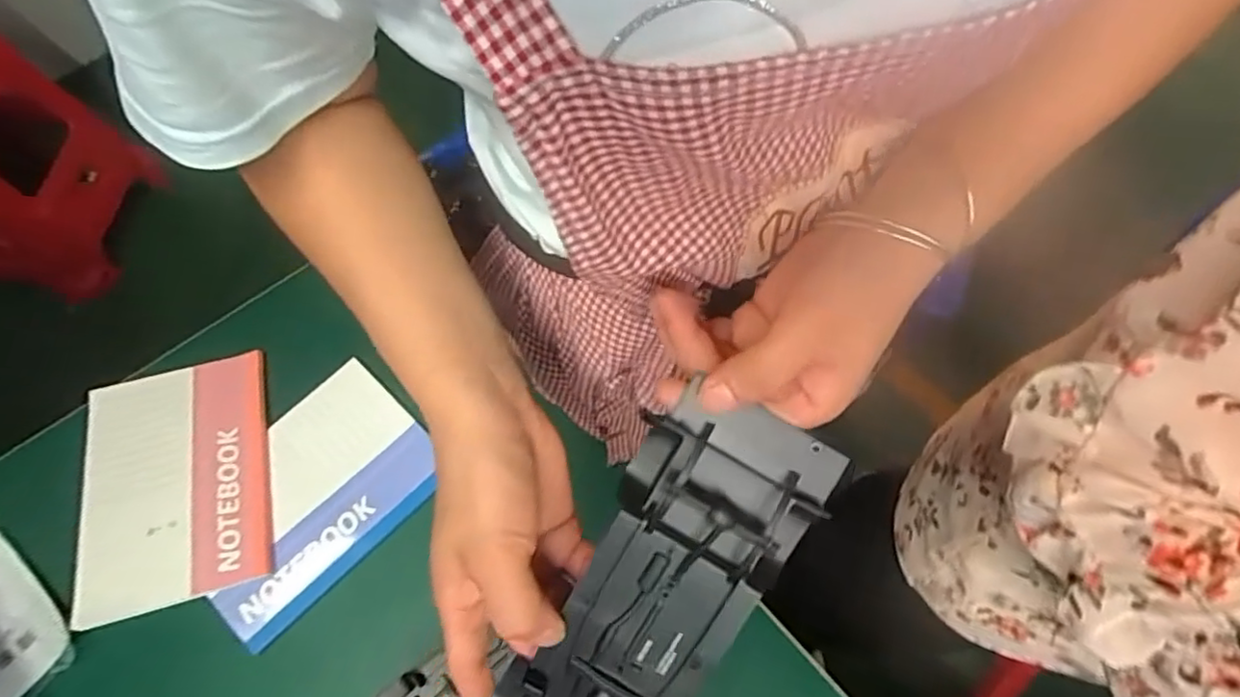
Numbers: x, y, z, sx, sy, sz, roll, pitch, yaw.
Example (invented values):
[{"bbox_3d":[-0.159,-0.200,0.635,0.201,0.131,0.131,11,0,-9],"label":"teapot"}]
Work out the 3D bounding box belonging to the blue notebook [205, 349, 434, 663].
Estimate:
[{"bbox_3d":[-0.253,0.118,0.525,0.135,0.011,0.192,43,71,12],"label":"blue notebook"}]

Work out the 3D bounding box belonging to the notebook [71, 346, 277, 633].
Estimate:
[{"bbox_3d":[-0.361,0.105,0.523,0.142,0.013,0.193,-14,64,-5],"label":"notebook"}]

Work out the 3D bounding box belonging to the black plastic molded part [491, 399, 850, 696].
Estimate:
[{"bbox_3d":[0.011,0.109,0.276,0.075,0.025,0.190,33,96,16],"label":"black plastic molded part"}]

